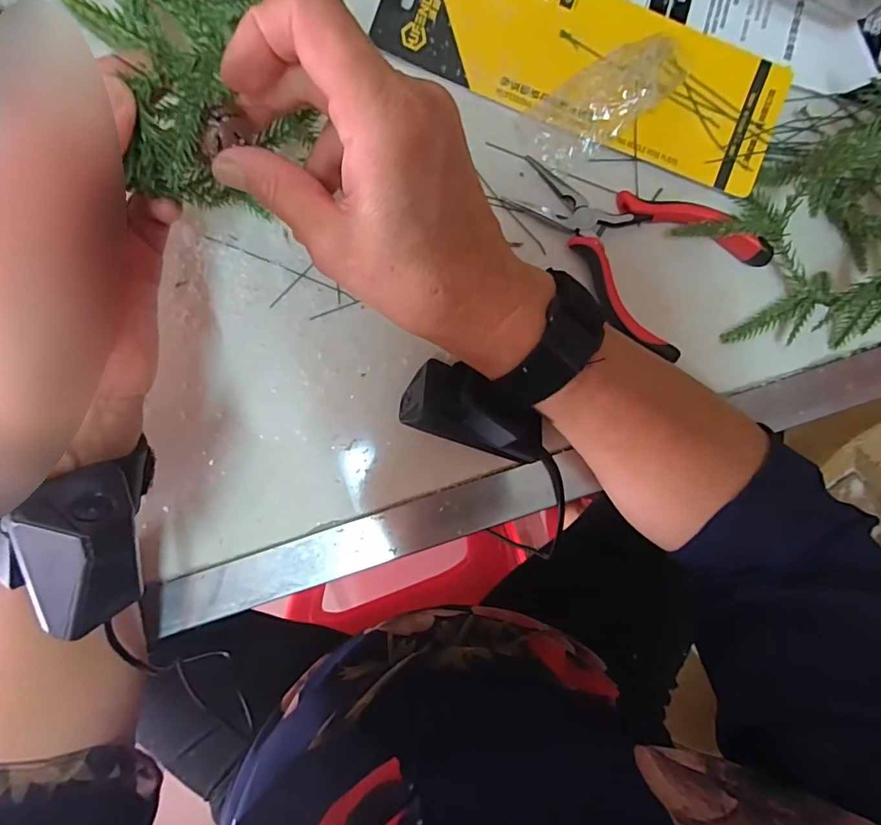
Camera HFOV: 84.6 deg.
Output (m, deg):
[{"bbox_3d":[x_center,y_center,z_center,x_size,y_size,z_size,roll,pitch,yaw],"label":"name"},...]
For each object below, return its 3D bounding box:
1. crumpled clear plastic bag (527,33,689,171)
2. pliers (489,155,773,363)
[{"bbox_3d":[0.090,-0.168,0.255,0.092,0.016,0.039,-32,94,-1],"label":"crumpled clear plastic bag"},{"bbox_3d":[0.104,-0.098,0.260,0.083,0.018,0.126,-45,94,0],"label":"pliers"}]

